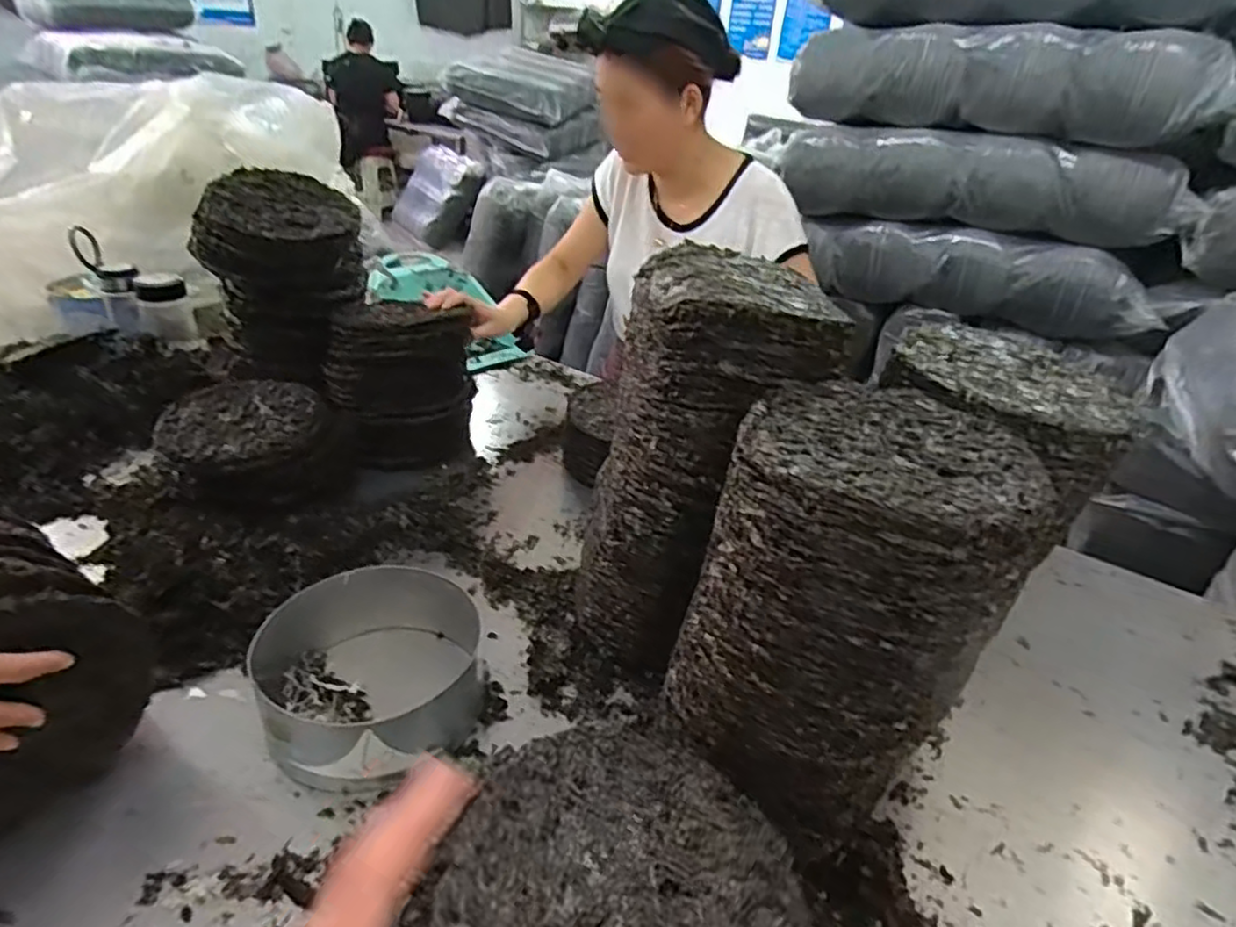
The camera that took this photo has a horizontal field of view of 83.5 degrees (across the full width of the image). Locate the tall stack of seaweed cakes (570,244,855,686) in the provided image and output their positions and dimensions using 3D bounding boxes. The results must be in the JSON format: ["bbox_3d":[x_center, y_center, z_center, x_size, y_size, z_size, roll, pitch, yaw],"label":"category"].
[{"bbox_3d":[0.071,0.020,0.687,0.185,0.416,0.189,-18,38,-32],"label":"tall stack of seaweed cakes"}]

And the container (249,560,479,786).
[{"bbox_3d":[-0.239,0.194,0.670,0.195,0.089,0.195,3,31,-2],"label":"container"}]

